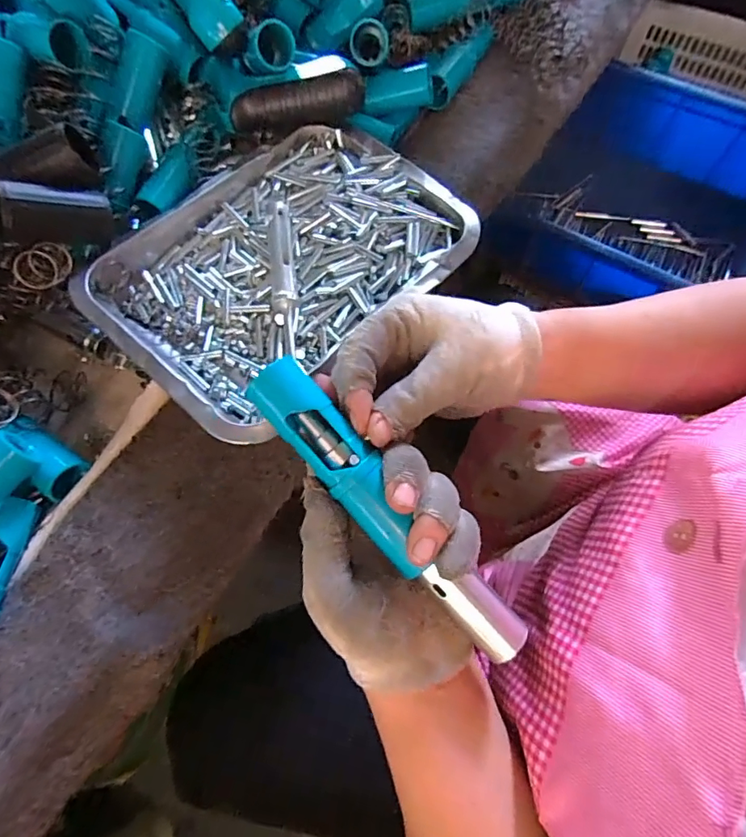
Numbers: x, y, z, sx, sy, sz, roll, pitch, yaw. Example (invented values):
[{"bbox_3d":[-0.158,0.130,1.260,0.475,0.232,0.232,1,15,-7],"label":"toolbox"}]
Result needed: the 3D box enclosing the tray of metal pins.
[{"bbox_3d":[-0.061,-0.117,0.350,0.182,0.031,0.253,39,73,16],"label":"tray of metal pins"}]

